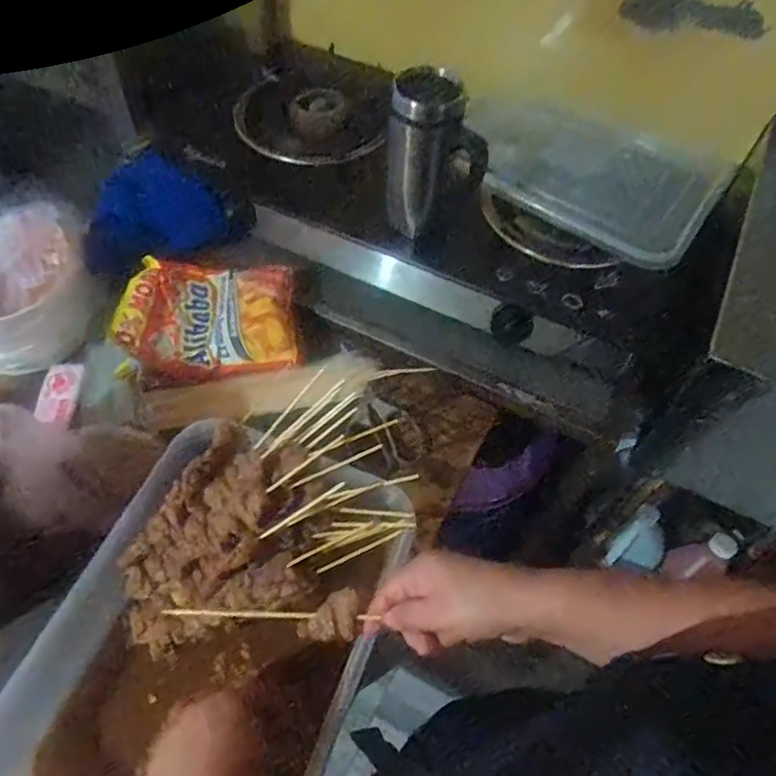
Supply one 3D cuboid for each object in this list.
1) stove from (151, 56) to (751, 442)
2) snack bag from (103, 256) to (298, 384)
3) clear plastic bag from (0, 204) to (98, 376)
[{"bbox_3d":[0.061,-0.230,0.821,0.692,0.154,0.323,33,60,17],"label":"stove"},{"bbox_3d":[-0.223,-0.094,0.753,0.212,0.047,0.175,-5,57,-8],"label":"snack bag"},{"bbox_3d":[-0.456,-0.103,0.700,0.161,0.138,0.157,14,56,5],"label":"clear plastic bag"}]

